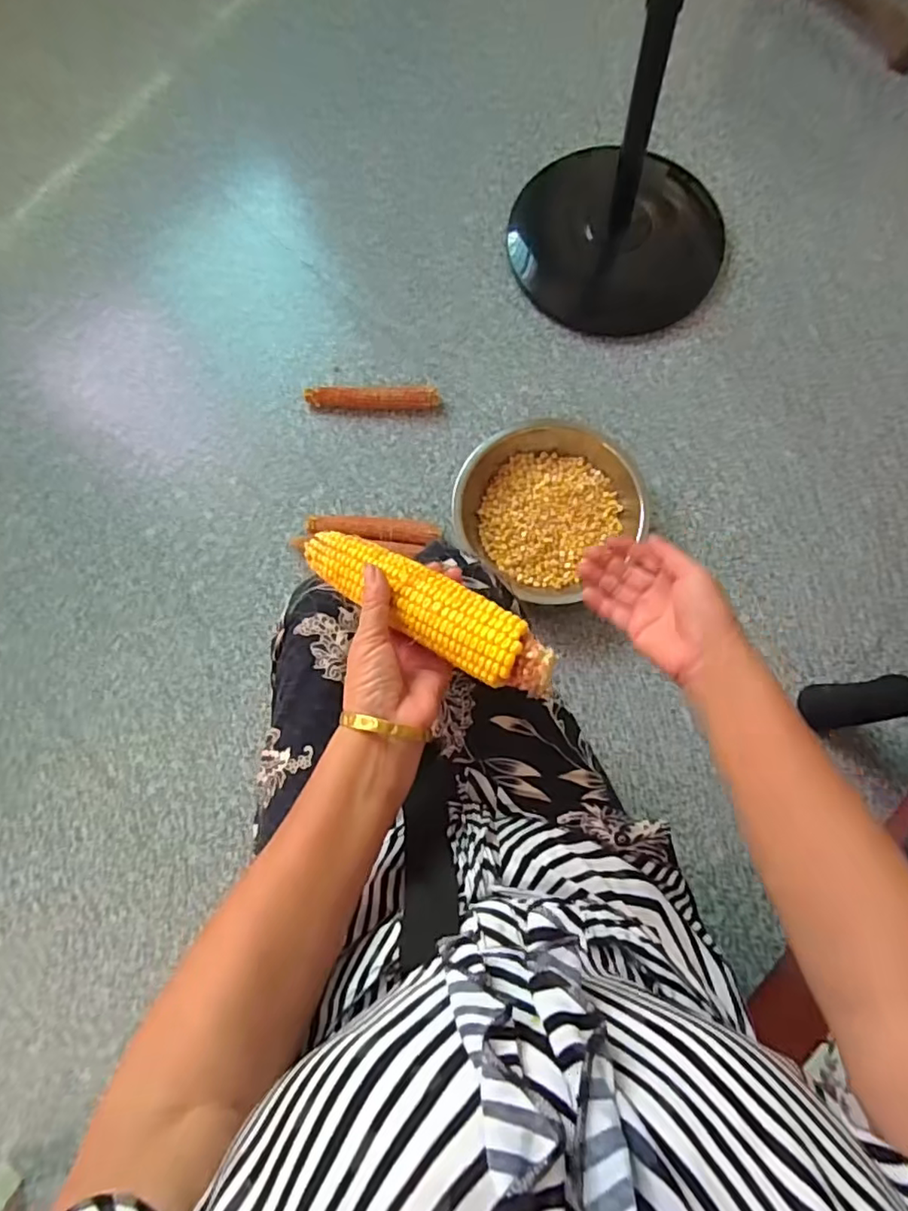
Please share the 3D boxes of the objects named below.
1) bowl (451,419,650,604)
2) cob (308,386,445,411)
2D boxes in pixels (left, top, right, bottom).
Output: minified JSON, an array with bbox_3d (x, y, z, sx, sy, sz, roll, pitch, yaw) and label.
[{"bbox_3d":[0.147,-0.163,0.911,0.294,0.075,0.259,-41,79,-9],"label":"bowl"},{"bbox_3d":[-0.135,-0.342,0.990,0.221,0.033,0.034,1,79,1],"label":"cob"}]

